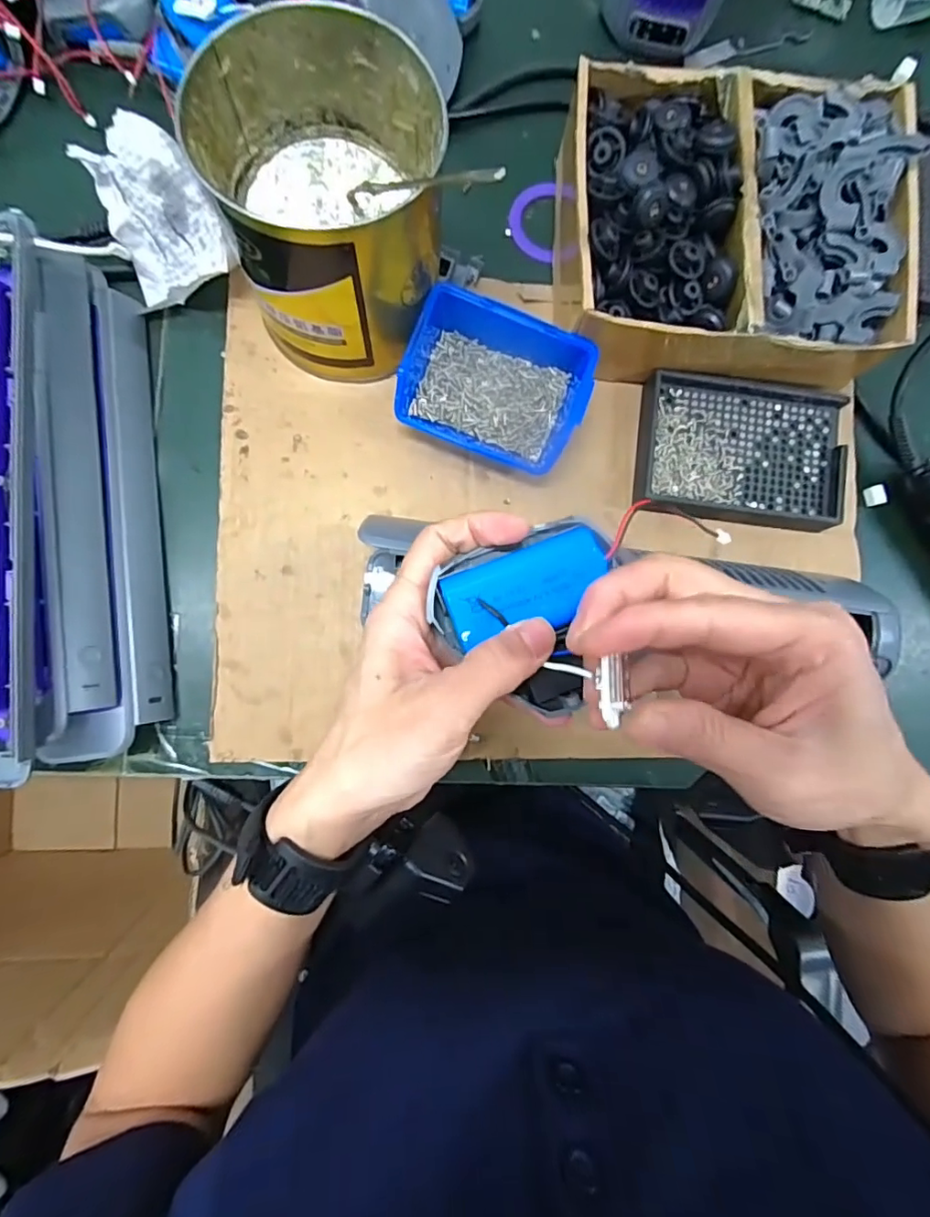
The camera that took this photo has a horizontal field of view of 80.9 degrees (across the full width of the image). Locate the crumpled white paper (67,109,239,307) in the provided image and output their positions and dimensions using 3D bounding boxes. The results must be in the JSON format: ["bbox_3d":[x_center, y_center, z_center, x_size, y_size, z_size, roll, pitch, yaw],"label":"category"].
[{"bbox_3d":[-0.190,-0.242,0.334,0.073,0.082,0.032,-14,43,18],"label":"crumpled white paper"}]

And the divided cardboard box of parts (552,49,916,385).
[{"bbox_3d":[0.164,-0.242,0.348,0.216,0.066,0.173,2,85,-5],"label":"divided cardboard box of parts"}]

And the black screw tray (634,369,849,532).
[{"bbox_3d":[0.188,-0.106,0.376,0.137,0.027,0.092,5,85,-4],"label":"black screw tray"}]

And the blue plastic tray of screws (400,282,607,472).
[{"bbox_3d":[0.019,-0.141,0.349,0.110,0.046,0.081,22,84,-3],"label":"blue plastic tray of screws"}]

